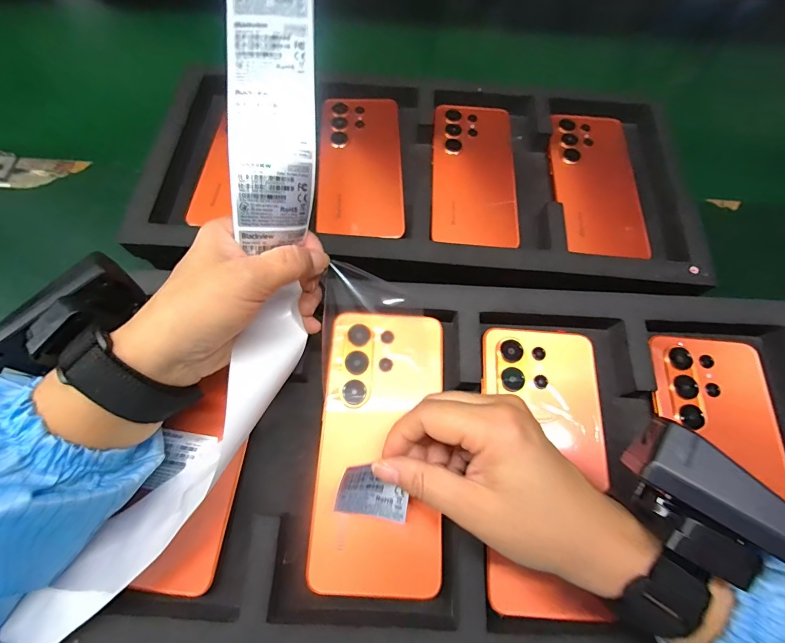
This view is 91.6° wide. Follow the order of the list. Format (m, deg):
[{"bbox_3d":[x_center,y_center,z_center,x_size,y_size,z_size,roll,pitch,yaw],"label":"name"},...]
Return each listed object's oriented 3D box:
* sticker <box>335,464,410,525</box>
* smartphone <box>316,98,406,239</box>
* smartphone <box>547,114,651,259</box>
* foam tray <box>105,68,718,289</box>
[{"bbox_3d":[-0.010,0.094,0.209,0.038,0.007,0.026,13,92,-3],"label":"sticker"},{"bbox_3d":[-0.030,-0.149,0.359,0.075,0.006,0.162,-1,68,-2],"label":"smartphone"},{"bbox_3d":[0.191,-0.134,0.360,0.076,0.007,0.168,5,68,0],"label":"smartphone"},{"bbox_3d":[0.027,-0.132,0.346,0.463,0.040,0.231,2,68,-1],"label":"foam tray"}]

